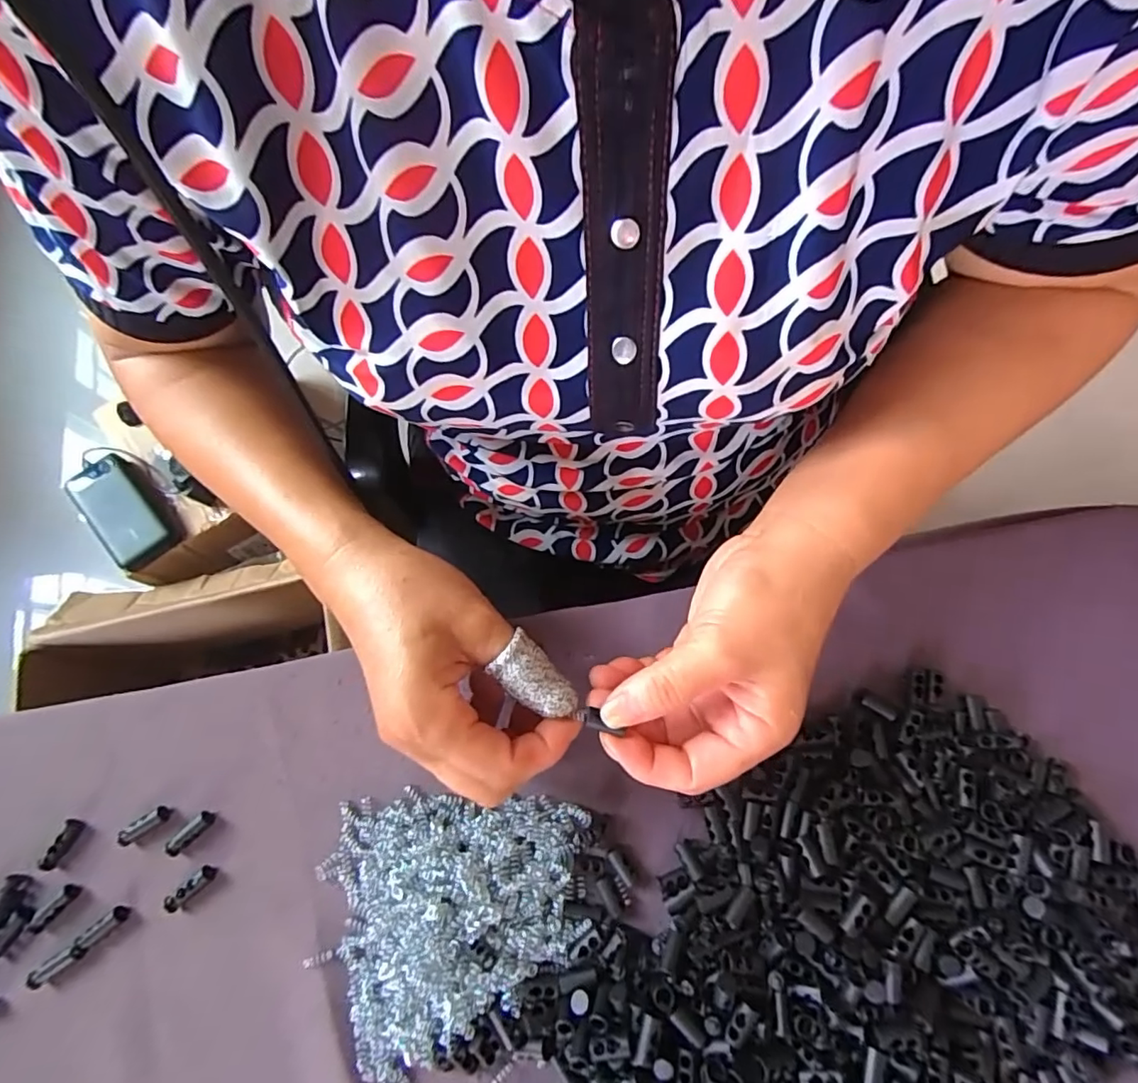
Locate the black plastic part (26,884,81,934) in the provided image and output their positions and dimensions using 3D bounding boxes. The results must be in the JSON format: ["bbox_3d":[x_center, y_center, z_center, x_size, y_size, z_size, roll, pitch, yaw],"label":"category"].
[{"bbox_3d":[-0.266,0.190,0.286,0.009,0.004,0.027,39,78,11],"label":"black plastic part"}]

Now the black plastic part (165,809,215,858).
[{"bbox_3d":[-0.201,0.155,0.297,0.008,0.008,0.026,43,79,12],"label":"black plastic part"}]

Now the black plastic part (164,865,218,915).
[{"bbox_3d":[-0.198,0.181,0.290,0.028,0.008,0.008,-40,77,-10],"label":"black plastic part"}]

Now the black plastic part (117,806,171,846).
[{"bbox_3d":[-0.227,0.152,0.298,0.027,0.008,0.008,-32,76,-8],"label":"black plastic part"}]

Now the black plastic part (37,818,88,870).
[{"bbox_3d":[-0.270,0.161,0.297,0.010,0.005,0.027,27,76,9],"label":"black plastic part"}]

